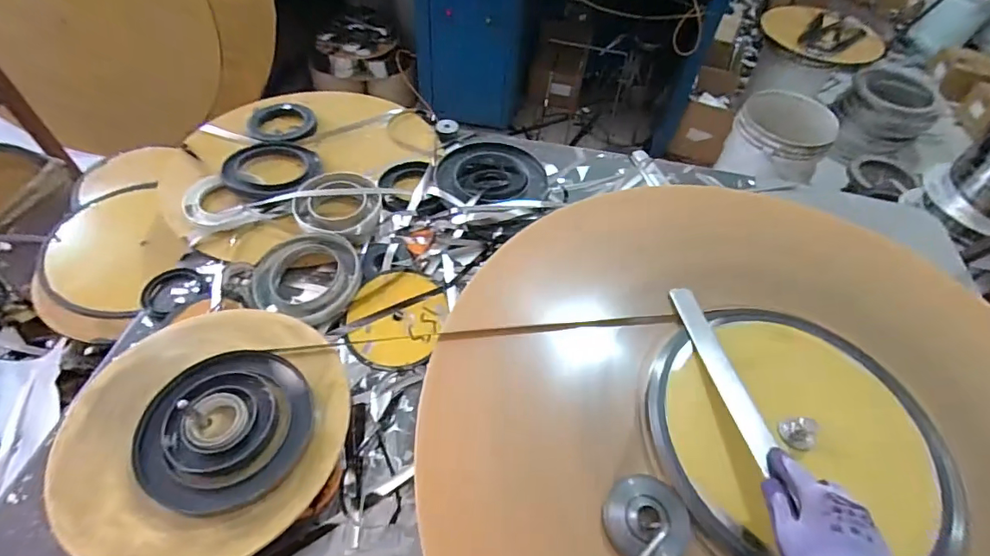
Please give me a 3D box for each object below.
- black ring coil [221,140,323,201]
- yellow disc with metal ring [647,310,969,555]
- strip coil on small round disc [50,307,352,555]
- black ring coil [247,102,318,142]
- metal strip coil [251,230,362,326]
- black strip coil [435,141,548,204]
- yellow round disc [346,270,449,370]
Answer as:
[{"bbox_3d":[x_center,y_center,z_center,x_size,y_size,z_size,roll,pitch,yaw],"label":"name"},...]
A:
[{"bbox_3d":[-0.377,-0.187,0.827,0.141,0.024,0.147,2,52,-2],"label":"black ring coil"},{"bbox_3d":[0.332,0.173,0.533,0.319,0.059,0.324,-37,63,-27],"label":"yellow disc with metal ring"},{"bbox_3d":[-0.306,0.156,0.527,0.274,0.037,0.273,2,52,-2],"label":"strip coil on small round disc"},{"bbox_3d":[-0.398,-0.283,0.909,0.114,0.029,0.113,2,52,-2],"label":"black ring coil"},{"bbox_3d":[-0.262,-0.004,0.686,0.150,0.035,0.133,23,54,13],"label":"metal strip coil"},{"bbox_3d":[-0.007,-0.185,0.834,0.180,0.024,0.155,-12,54,-12],"label":"black strip coil"},{"bbox_3d":[-0.133,0.054,0.667,0.126,0.014,0.141,16,59,9],"label":"yellow round disc"}]

